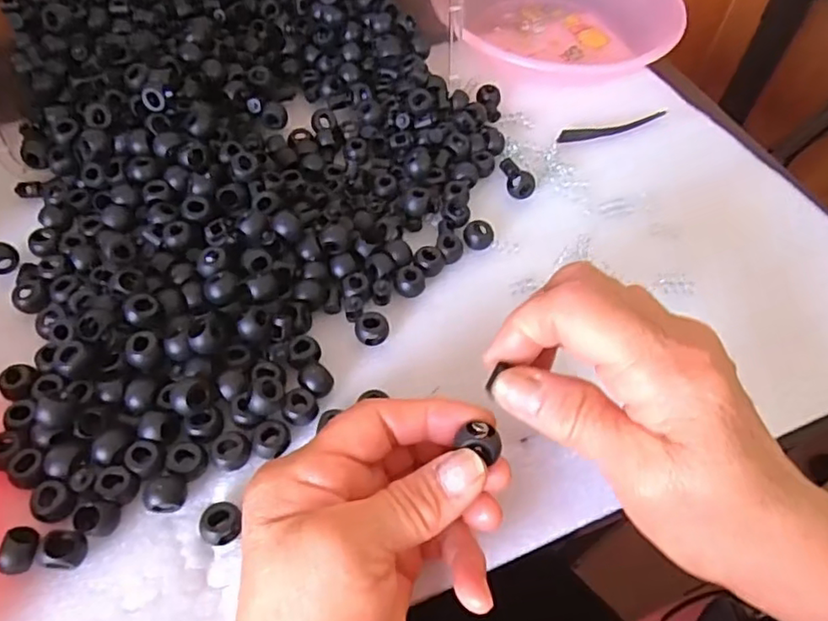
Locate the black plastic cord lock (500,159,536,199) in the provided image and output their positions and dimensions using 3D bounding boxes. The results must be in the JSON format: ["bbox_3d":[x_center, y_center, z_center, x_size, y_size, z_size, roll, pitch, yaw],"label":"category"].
[{"bbox_3d":[0.067,-0.087,0.389,0.016,0.011,0.034,-5,56,-7],"label":"black plastic cord lock"}]

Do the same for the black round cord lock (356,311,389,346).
[{"bbox_3d":[-0.022,0.010,0.316,0.017,0.011,0.015,-9,56,-10],"label":"black round cord lock"}]

